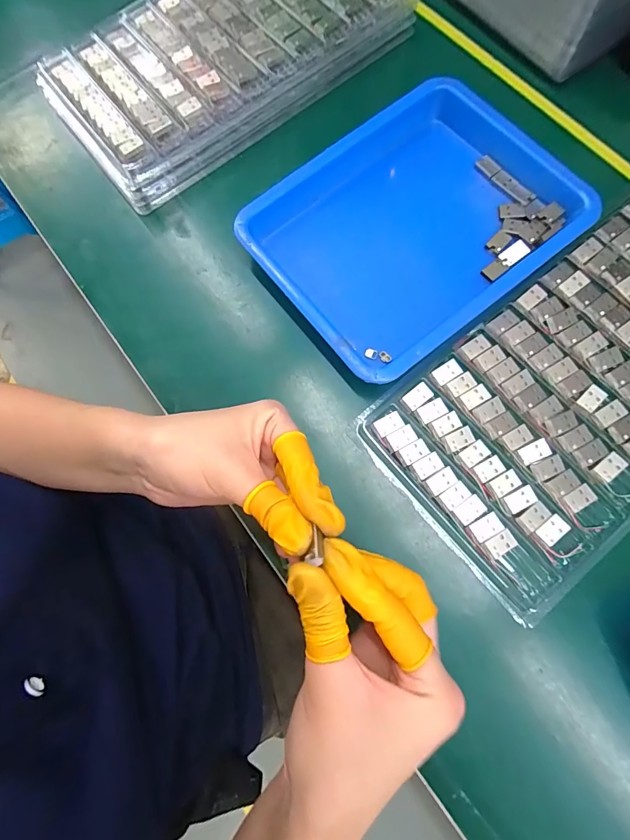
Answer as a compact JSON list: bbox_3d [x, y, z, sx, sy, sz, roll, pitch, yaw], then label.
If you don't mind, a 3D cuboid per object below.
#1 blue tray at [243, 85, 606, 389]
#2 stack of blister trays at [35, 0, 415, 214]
[{"bbox_3d":[0.077,-0.149,0.305,0.227,0.040,0.168,-37,79,-6],"label":"blue tray"},{"bbox_3d":[-0.079,-0.320,0.349,0.285,0.030,0.161,-36,79,-6],"label":"stack of blister trays"}]

